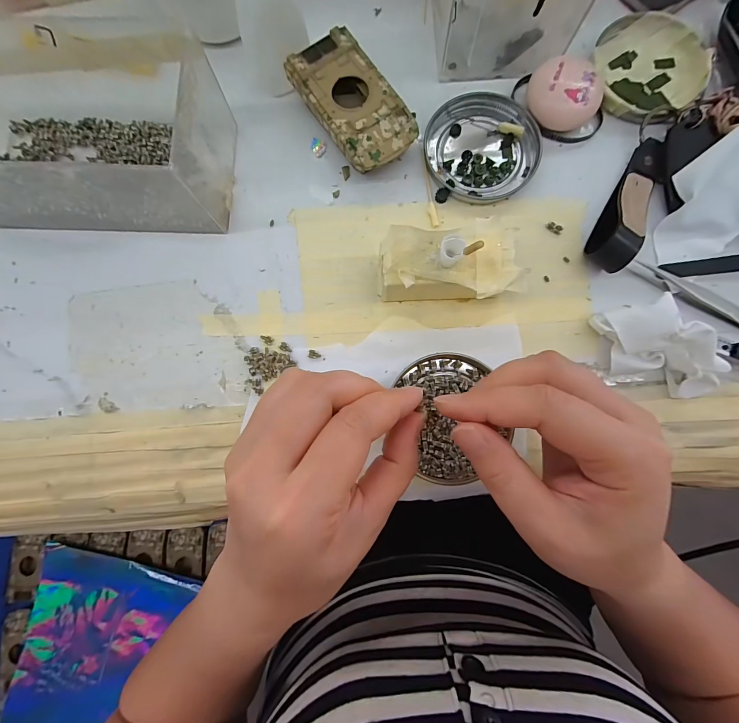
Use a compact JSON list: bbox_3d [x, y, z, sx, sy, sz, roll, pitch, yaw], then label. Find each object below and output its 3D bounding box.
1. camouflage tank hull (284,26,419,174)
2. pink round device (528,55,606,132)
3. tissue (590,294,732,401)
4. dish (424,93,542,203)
[{"bbox_3d":[-0.011,-0.174,0.244,0.051,0.025,0.094,-34,84,-2],"label":"camouflage tank hull"},{"bbox_3d":[0.133,-0.182,0.241,0.047,0.022,0.044,0,83,2],"label":"pink round device"},{"bbox_3d":[0.179,-0.007,0.215,0.050,0.025,0.067,-22,83,-1],"label":"tissue"},{"bbox_3d":[0.079,-0.151,0.247,0.076,0.008,0.074,-3,83,1],"label":"dish"}]

